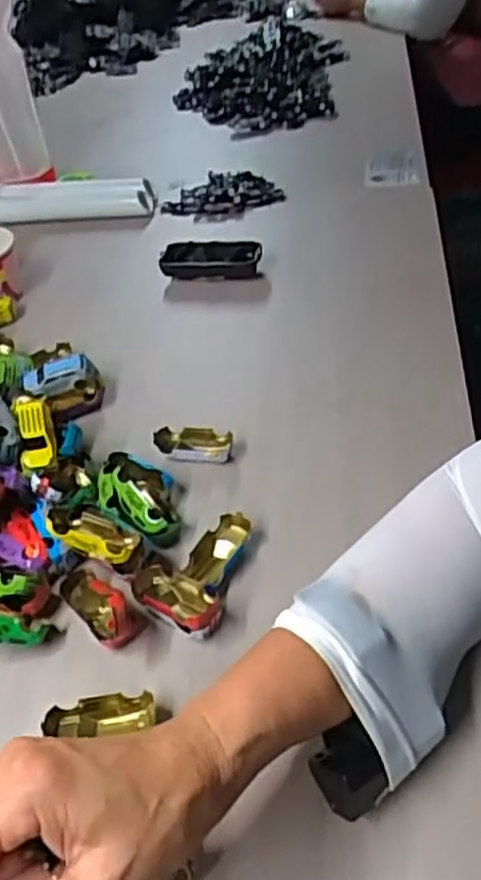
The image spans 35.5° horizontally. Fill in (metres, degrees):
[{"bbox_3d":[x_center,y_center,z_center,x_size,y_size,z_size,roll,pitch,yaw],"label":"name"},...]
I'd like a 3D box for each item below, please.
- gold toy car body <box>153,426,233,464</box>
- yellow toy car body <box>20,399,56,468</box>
[{"bbox_3d":[-0.038,0.005,0.610,0.062,0.017,0.028,-1,42,6],"label":"gold toy car body"},{"bbox_3d":[-0.160,-0.006,0.585,0.024,0.016,0.056,-11,70,-5],"label":"yellow toy car body"}]

